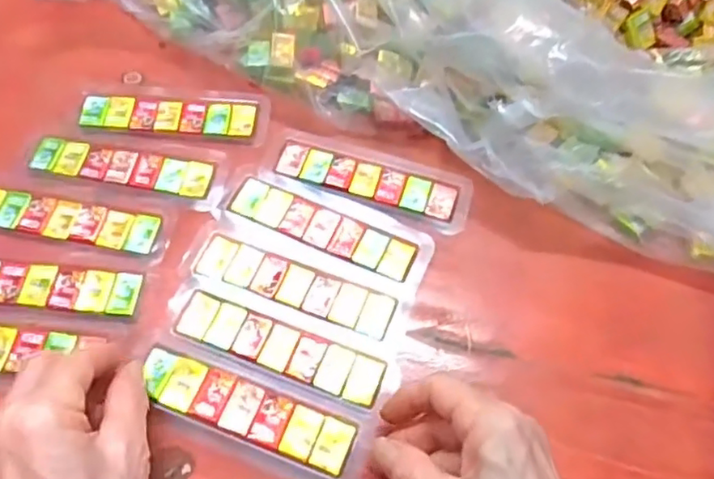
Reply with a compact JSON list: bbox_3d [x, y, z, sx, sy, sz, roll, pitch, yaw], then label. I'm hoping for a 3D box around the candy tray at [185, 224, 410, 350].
[{"bbox_3d":[-0.037,0.027,0.359,0.132,0.005,0.042,18,63,8],"label":"candy tray"}]

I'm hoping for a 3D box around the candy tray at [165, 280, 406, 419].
[{"bbox_3d":[-0.044,0.059,0.338,0.132,0.007,0.045,18,63,8],"label":"candy tray"}]

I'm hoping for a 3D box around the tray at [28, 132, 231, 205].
[{"bbox_3d":[-0.153,-0.050,0.396,0.132,0.004,0.042,10,62,4],"label":"tray"}]

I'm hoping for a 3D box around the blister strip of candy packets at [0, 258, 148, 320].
[{"bbox_3d":[-0.189,0.026,0.352,0.127,0.004,0.030,6,62,1],"label":"blister strip of candy packets"}]

